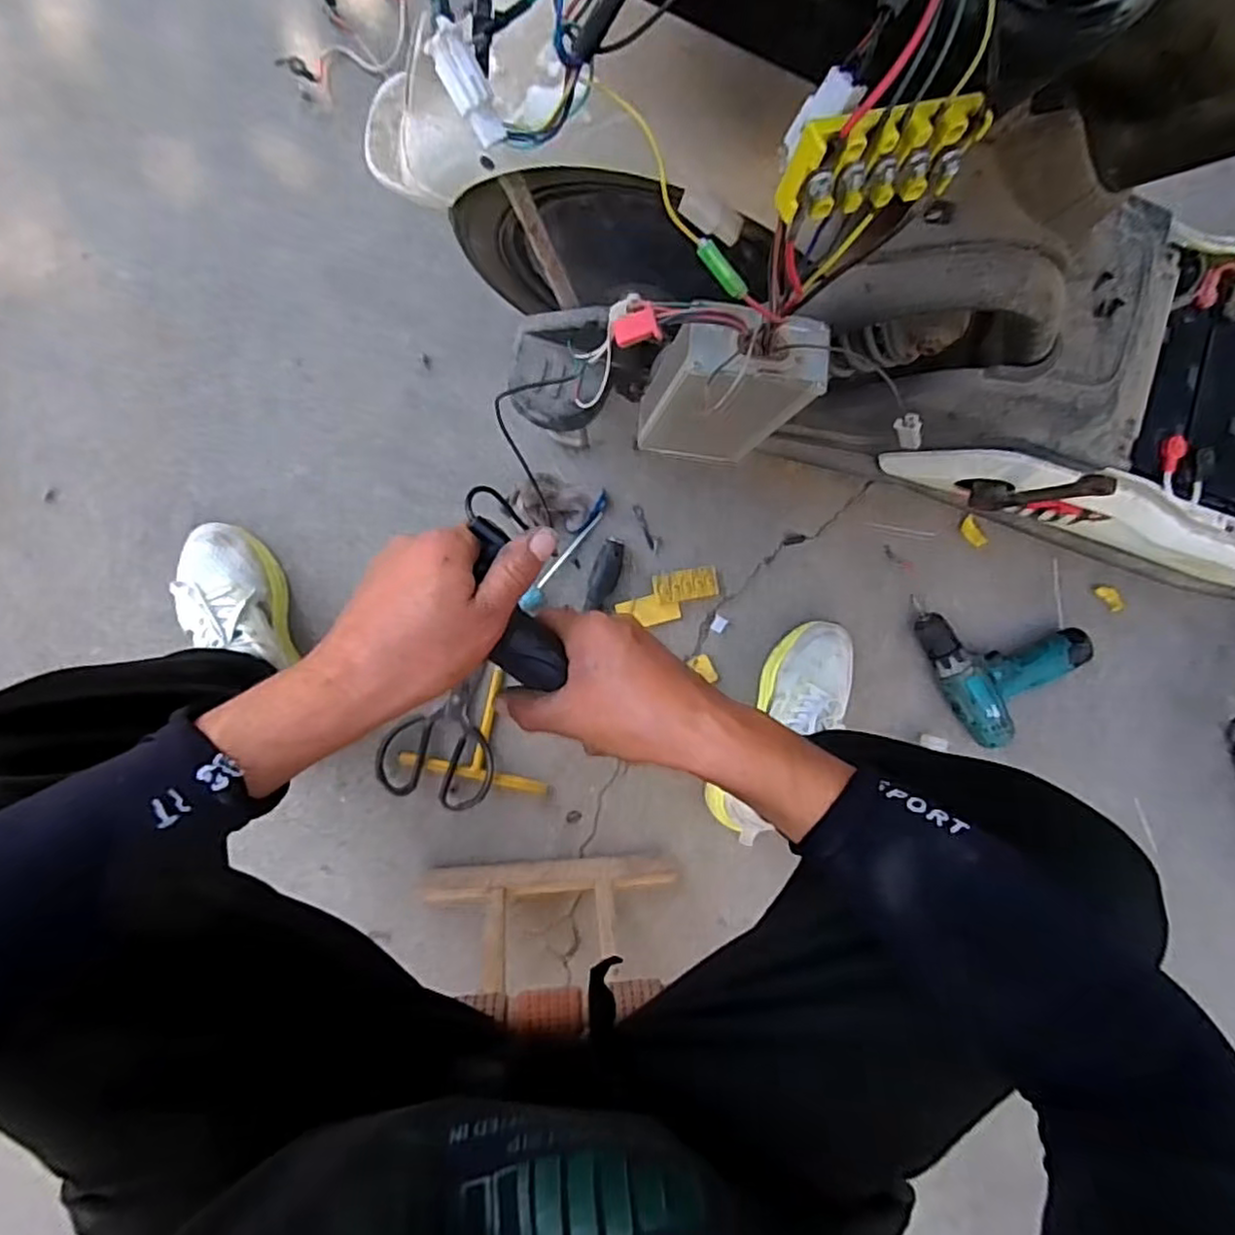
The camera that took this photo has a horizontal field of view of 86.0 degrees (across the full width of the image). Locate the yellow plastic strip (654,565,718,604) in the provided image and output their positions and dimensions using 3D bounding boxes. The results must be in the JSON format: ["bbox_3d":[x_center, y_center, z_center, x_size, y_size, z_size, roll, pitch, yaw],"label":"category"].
[{"bbox_3d":[0.085,-0.040,0.822,0.081,0.010,0.037,-9,90,-7],"label":"yellow plastic strip"}]

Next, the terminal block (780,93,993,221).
[{"bbox_3d":[0.104,-0.184,0.263,0.079,0.044,0.017,-17,74,-7],"label":"terminal block"}]

